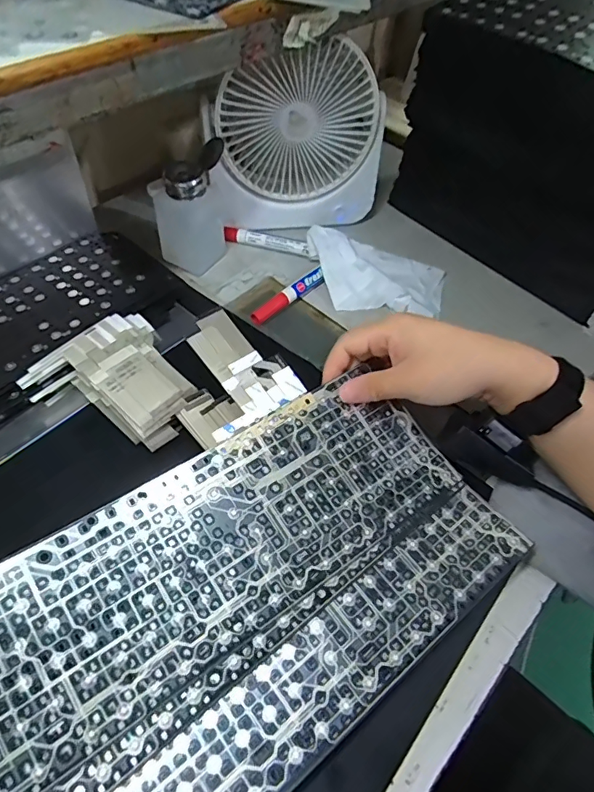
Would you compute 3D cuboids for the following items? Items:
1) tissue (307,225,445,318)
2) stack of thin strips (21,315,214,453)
[{"bbox_3d":[0.082,-0.130,0.528,0.153,0.034,0.102,9,53,4],"label":"tissue"},{"bbox_3d":[-0.145,-0.011,0.408,0.122,0.022,0.109,37,59,22],"label":"stack of thin strips"}]

